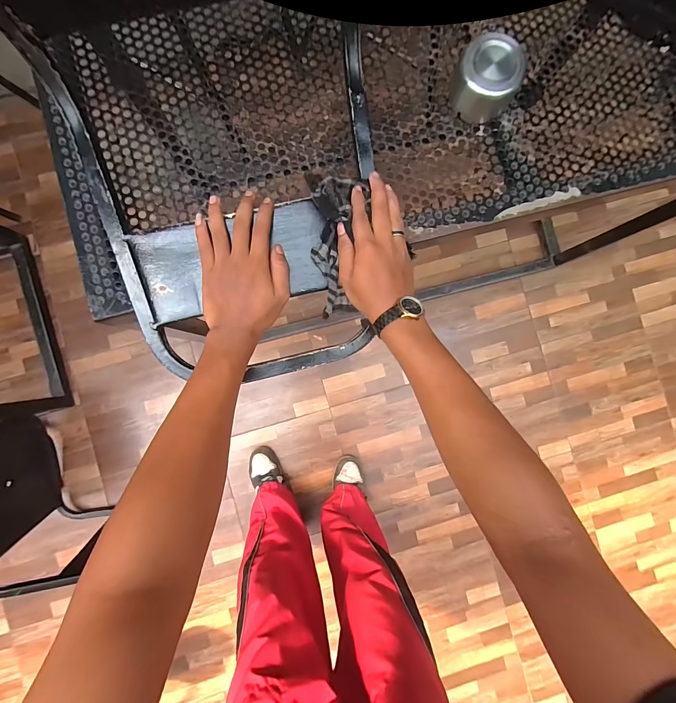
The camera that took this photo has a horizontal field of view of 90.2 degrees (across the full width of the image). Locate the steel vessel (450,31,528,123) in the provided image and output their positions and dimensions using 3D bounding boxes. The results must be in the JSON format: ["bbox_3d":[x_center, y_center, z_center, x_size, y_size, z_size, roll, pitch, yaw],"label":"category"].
[{"bbox_3d":[0.189,-0.346,0.432,0.082,0.062,0.067,35,87,-1],"label":"steel vessel"}]

